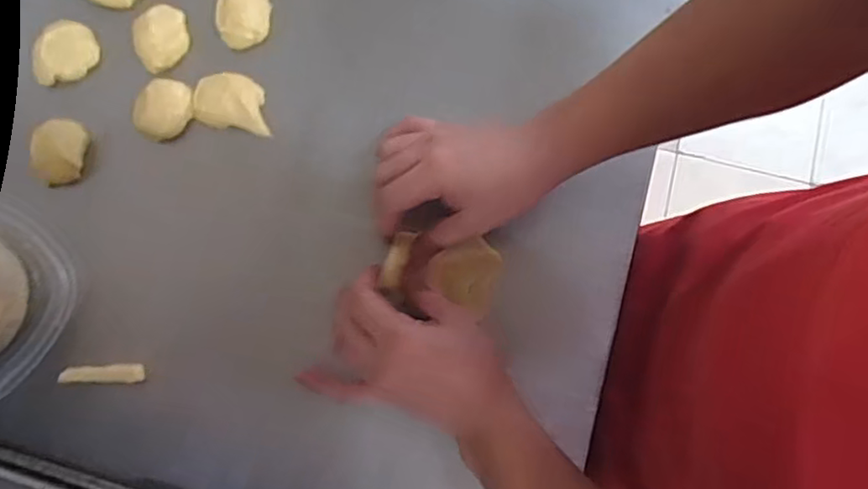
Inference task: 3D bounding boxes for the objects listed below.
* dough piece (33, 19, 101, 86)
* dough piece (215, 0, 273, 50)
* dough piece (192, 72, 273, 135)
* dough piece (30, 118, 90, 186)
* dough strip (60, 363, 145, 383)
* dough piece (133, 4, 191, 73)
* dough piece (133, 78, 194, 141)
[{"bbox_3d":[-0.330,-0.172,0.546,0.058,0.019,0.044,-28,80,-4],"label":"dough piece"},{"bbox_3d":[-0.168,-0.204,0.543,0.045,0.020,0.058,-4,79,1],"label":"dough piece"},{"bbox_3d":[-0.175,-0.125,0.526,0.067,0.021,0.045,9,80,3],"label":"dough piece"},{"bbox_3d":[-0.322,-0.079,0.527,0.040,0.021,0.055,8,80,3],"label":"dough piece"},{"bbox_3d":[-0.265,0.103,0.490,0.066,0.009,0.015,0,79,2],"label":"dough strip"},{"bbox_3d":[-0.242,-0.184,0.541,0.048,0.011,0.058,-18,79,-2],"label":"dough piece"},{"bbox_3d":[-0.234,-0.117,0.537,0.052,0.022,0.046,-42,81,-6],"label":"dough piece"}]

